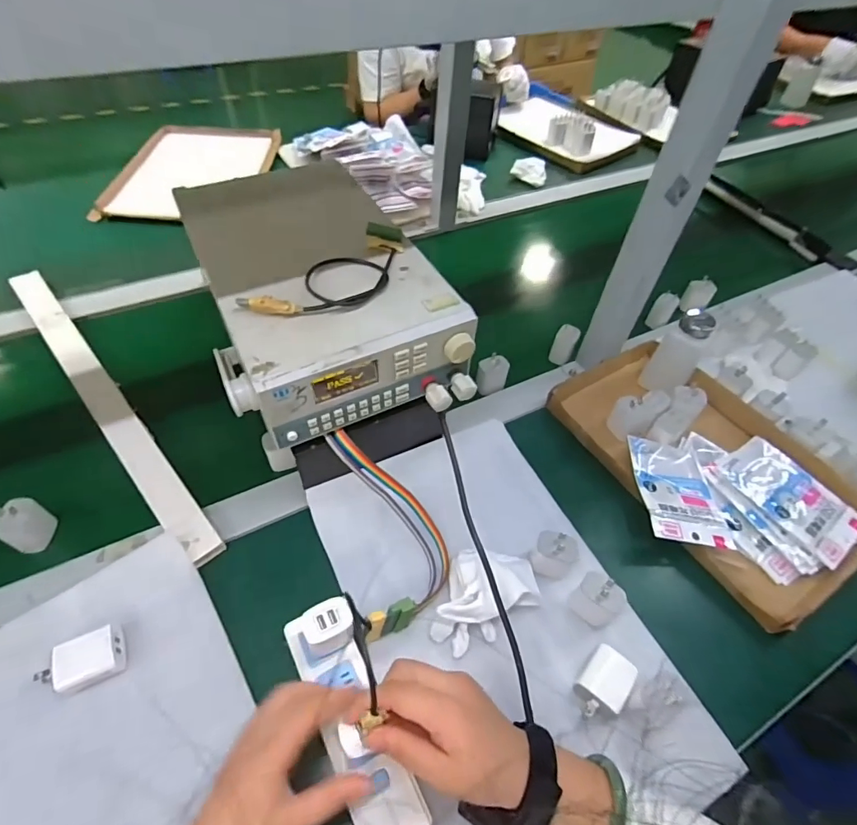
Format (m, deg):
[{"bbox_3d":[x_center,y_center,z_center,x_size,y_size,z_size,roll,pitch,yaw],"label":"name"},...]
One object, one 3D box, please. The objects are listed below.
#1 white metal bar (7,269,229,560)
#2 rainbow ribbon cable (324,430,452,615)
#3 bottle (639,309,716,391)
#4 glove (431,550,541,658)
[{"bbox_3d":[-0.422,-0.024,0.616,0.041,0.020,0.584,-34,61,-27],"label":"white metal bar"},{"bbox_3d":[-0.043,0.104,0.501,0.069,0.021,0.196,-38,95,-29],"label":"rainbow ribbon cable"},{"bbox_3d":[0.330,-0.075,0.634,0.055,0.119,0.049,35,57,22],"label":"bottle"},{"bbox_3d":[0.053,0.176,0.476,0.117,0.046,0.079,-26,58,-23],"label":"glove"}]

